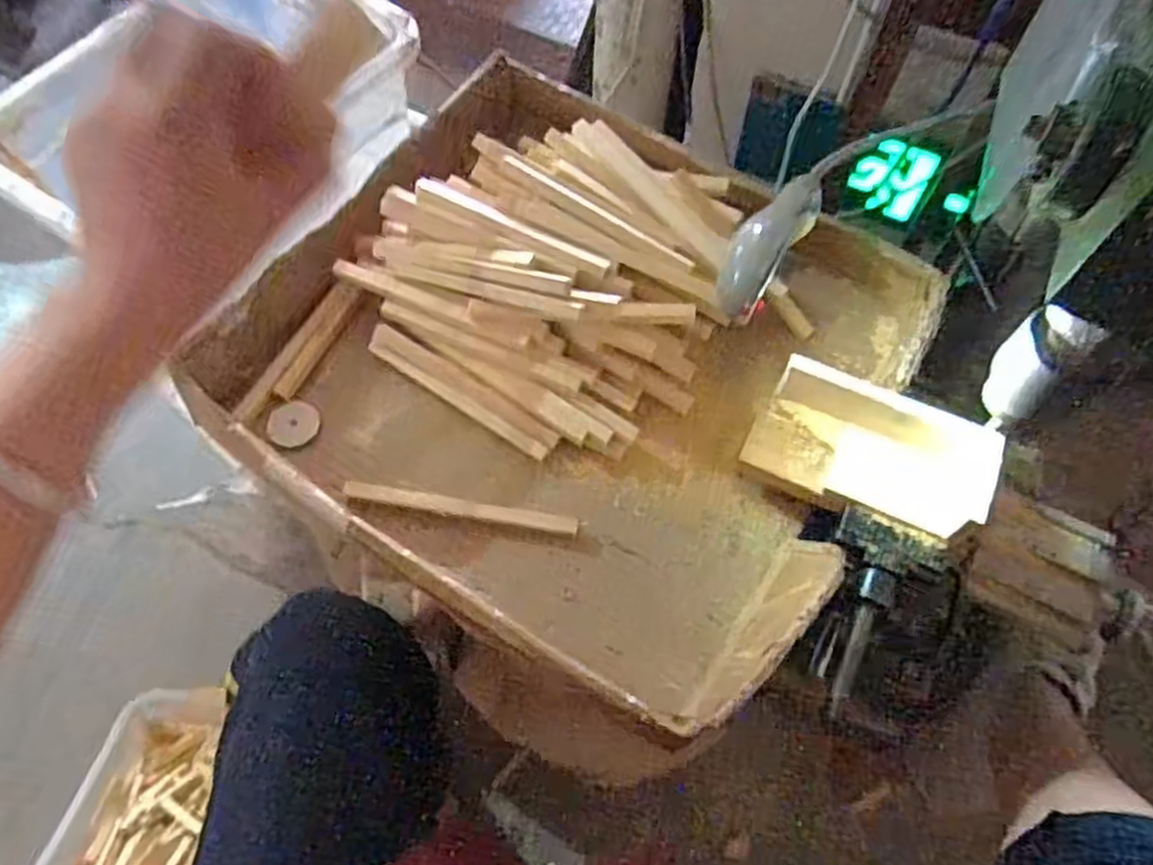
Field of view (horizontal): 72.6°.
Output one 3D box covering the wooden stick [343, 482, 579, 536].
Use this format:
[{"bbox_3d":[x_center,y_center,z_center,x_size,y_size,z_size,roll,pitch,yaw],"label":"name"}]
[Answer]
[{"bbox_3d":[-0.078,0.051,0.533,0.157,0.009,0.013,9,63,3],"label":"wooden stick"}]

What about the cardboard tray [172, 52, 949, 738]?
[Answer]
[{"bbox_3d":[-0.006,-0.069,0.563,0.444,0.083,0.388,30,66,13],"label":"cardboard tray"}]

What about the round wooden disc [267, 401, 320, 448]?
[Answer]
[{"bbox_3d":[-0.203,-0.006,0.562,0.035,0.006,0.038,1,63,-1],"label":"round wooden disc"}]

